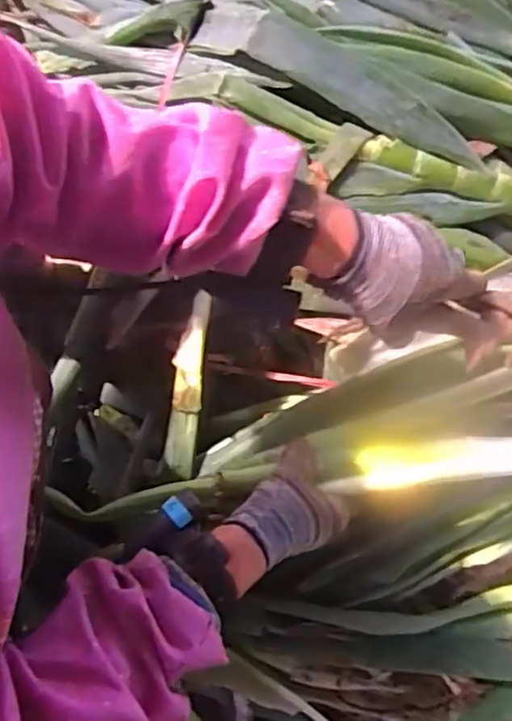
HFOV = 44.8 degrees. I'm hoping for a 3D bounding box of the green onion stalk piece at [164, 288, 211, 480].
[{"bbox_3d":[-0.070,0.027,0.642,0.030,0.037,0.191,8,97,1],"label":"green onion stalk piece"}]

